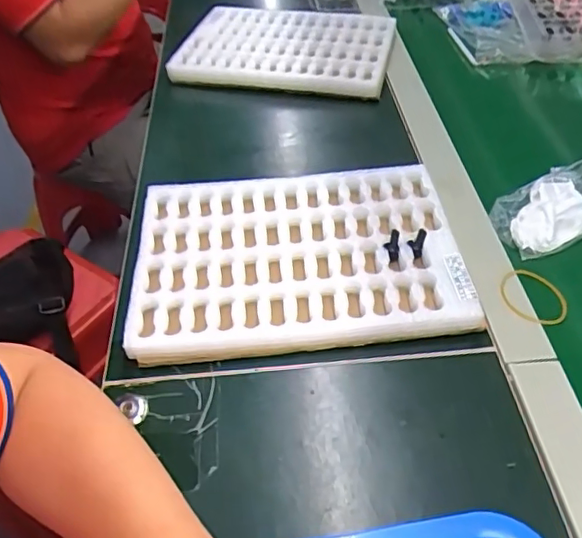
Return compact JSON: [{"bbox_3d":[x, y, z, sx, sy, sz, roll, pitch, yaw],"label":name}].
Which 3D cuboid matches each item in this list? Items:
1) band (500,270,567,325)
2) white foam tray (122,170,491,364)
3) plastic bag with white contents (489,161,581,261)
[{"bbox_3d":[0.201,0.023,0.463,0.049,0.006,0.056,-18,54,-15],"label":"band"},{"bbox_3d":[0.004,-0.012,0.487,0.265,0.032,0.190,-6,47,-1],"label":"white foam tray"},{"bbox_3d":[0.248,-0.061,0.519,0.120,0.034,0.071,-24,50,-17],"label":"plastic bag with white contents"}]

